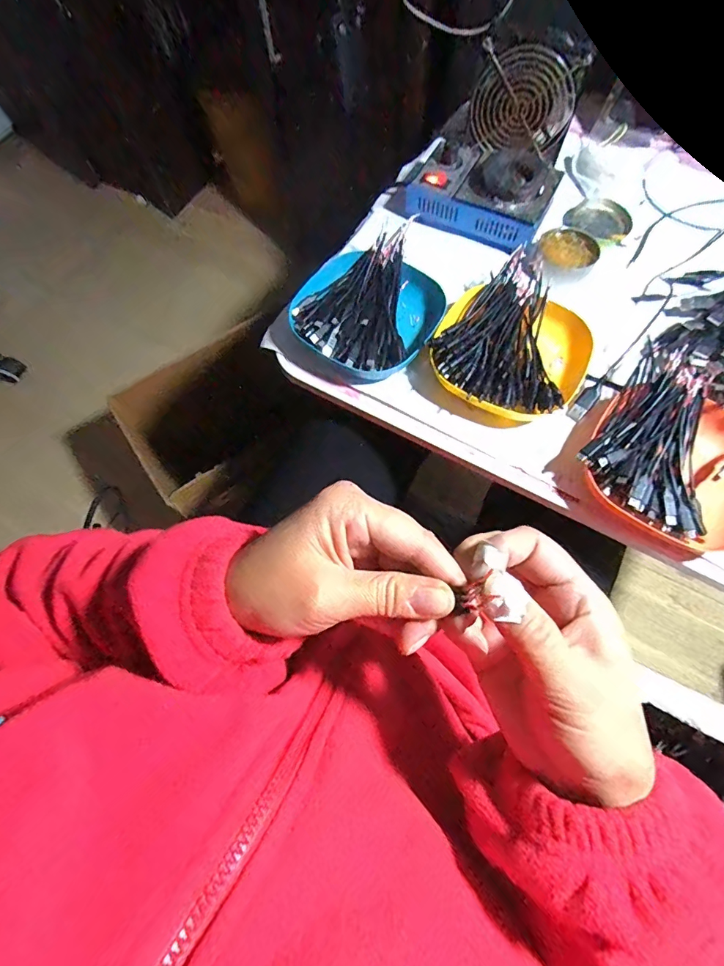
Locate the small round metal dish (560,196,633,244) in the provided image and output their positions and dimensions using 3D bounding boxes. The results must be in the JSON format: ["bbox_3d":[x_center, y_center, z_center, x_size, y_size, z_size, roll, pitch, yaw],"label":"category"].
[{"bbox_3d":[0.278,-0.304,0.510,0.063,0.015,0.067,-1,69,2],"label":"small round metal dish"}]

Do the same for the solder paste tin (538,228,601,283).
[{"bbox_3d":[0.223,-0.249,0.476,0.062,0.019,0.058,-1,69,2],"label":"solder paste tin"}]

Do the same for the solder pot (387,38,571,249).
[{"bbox_3d":[0.148,-0.379,0.493,0.167,0.083,0.188,26,72,12],"label":"solder pot"}]

